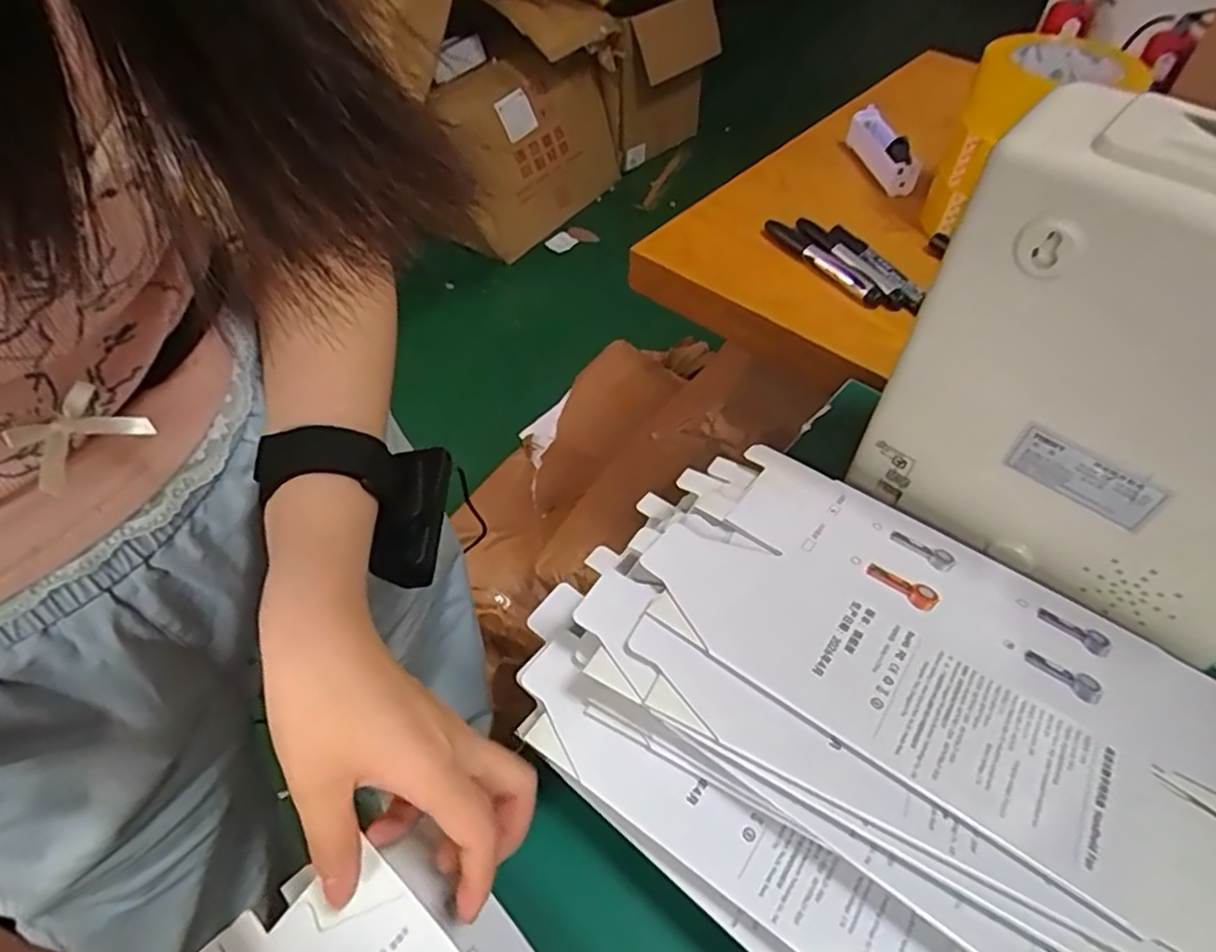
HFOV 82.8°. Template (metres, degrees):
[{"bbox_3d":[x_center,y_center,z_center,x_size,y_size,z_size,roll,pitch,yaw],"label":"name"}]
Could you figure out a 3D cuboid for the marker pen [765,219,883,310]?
[{"bbox_3d":[0.181,-0.182,0.584,0.019,0.010,0.133,-25,56,-17],"label":"marker pen"}]

